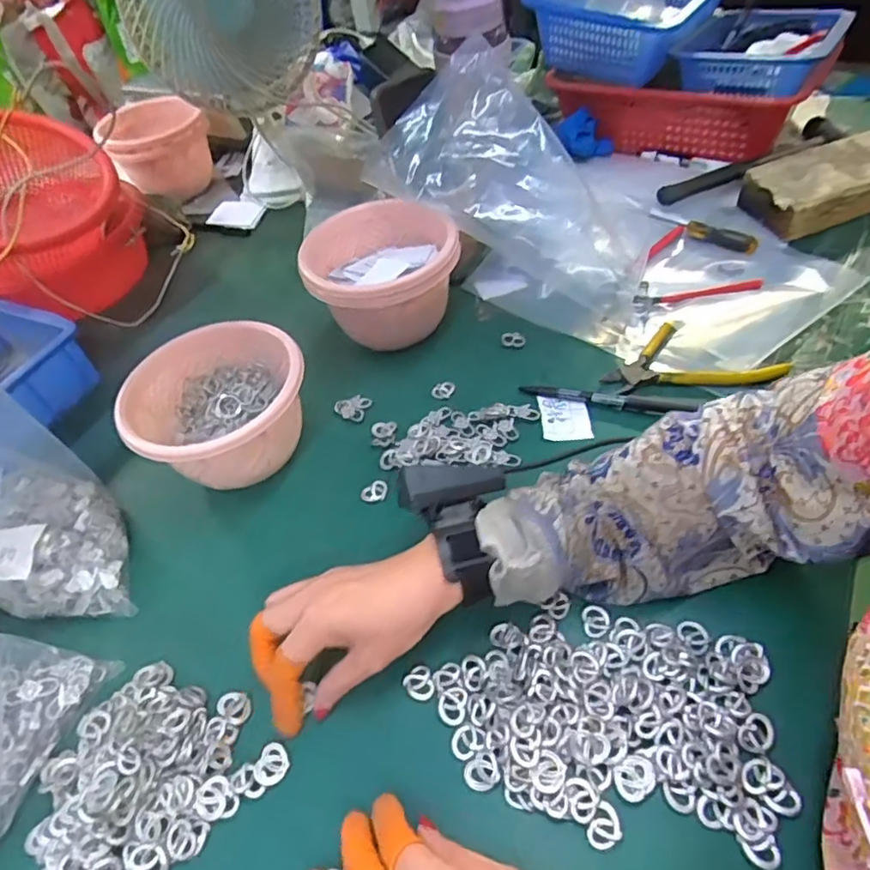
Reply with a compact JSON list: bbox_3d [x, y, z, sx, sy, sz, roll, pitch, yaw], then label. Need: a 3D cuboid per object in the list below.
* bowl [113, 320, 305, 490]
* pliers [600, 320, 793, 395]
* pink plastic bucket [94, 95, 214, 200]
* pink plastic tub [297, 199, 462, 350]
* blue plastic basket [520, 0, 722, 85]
[{"bbox_3d":[-0.179,-0.017,0.516,0.140,0.083,0.140,-9,49,1],"label":"bowl"},{"bbox_3d":[0.228,-0.072,0.544,0.151,0.014,0.076,-6,49,5],"label":"pliers"},{"bbox_3d":[-0.401,-0.413,0.884,0.140,0.099,0.148,-5,49,6],"label":"pink plastic bucket"},{"bbox_3d":[-0.050,-0.158,0.607,0.145,0.102,0.146,-5,49,6],"label":"pink plastic tub"},{"bbox_3d":[0.260,-0.545,0.768,0.205,0.104,0.289,15,54,22],"label":"blue plastic basket"}]

